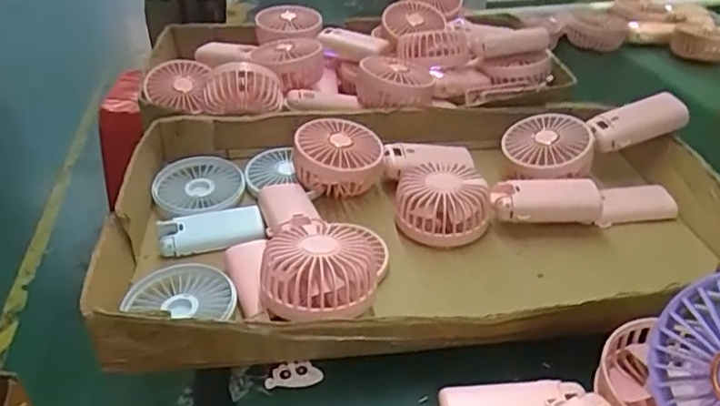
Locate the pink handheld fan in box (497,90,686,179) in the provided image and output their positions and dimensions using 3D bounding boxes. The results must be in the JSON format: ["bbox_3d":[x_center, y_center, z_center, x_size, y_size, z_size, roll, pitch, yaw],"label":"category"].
[{"bbox_3d":[0.233,-0.074,0.614,0.177,0.029,0.083,-25,52,-6],"label":"pink handheld fan in box"}]

